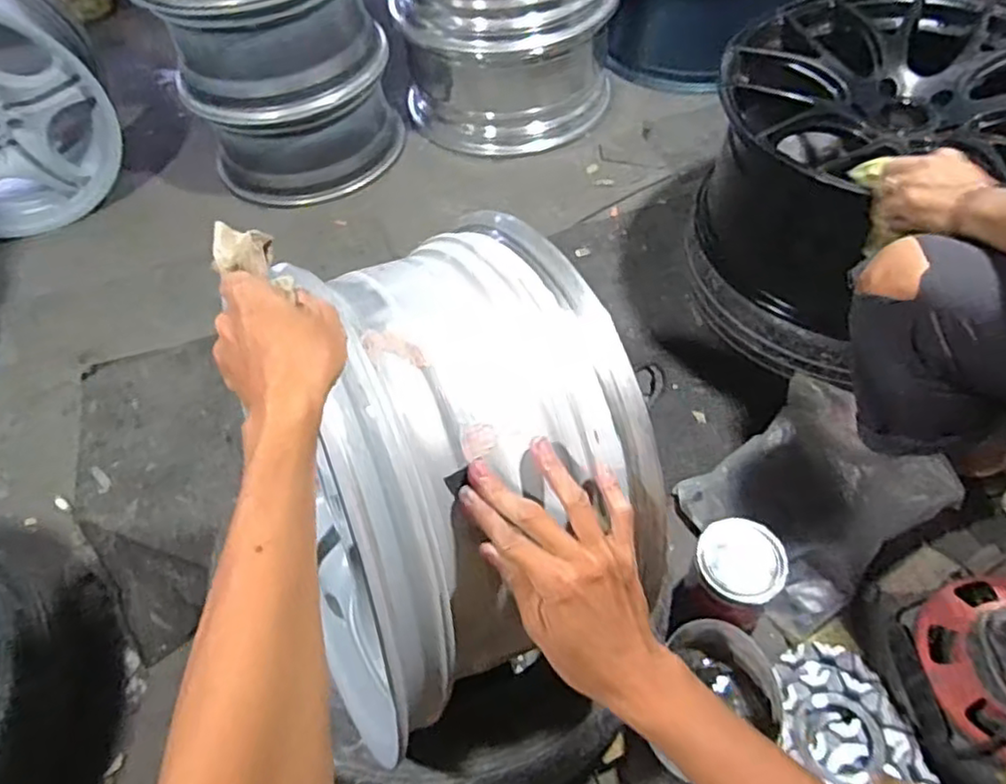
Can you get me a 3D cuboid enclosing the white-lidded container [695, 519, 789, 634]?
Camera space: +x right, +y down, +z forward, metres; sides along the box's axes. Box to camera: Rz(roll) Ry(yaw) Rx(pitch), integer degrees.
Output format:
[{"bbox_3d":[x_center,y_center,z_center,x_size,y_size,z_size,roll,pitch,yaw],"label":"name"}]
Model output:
[{"bbox_3d":[0.283,0.231,0.835,0.101,0.124,0.097,10,56,11],"label":"white-lidded container"}]

